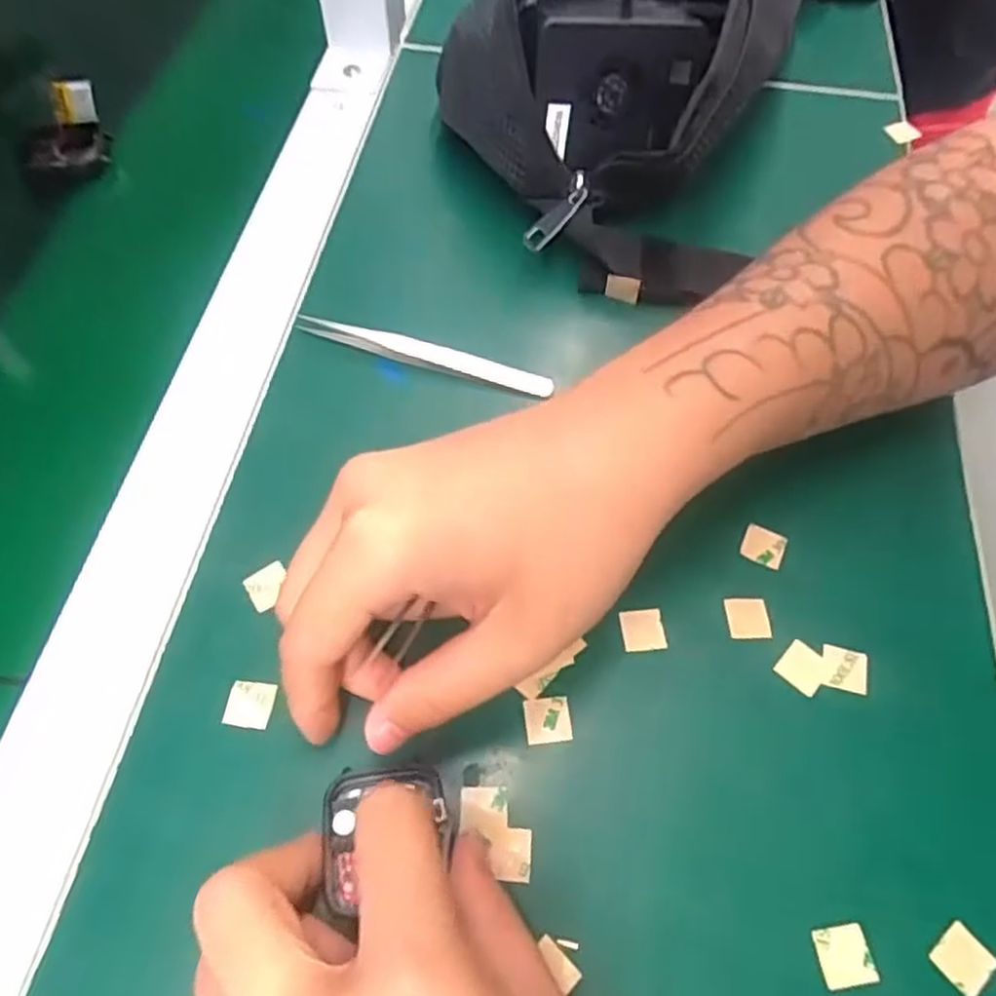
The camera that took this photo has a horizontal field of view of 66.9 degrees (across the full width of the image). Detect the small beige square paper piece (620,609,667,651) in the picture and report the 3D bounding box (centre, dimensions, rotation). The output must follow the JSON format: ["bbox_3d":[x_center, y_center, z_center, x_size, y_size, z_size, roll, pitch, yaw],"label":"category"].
[{"bbox_3d":[0.053,0.048,0.275,0.015,0.004,0.015,-4,61,-4],"label":"small beige square paper piece"}]

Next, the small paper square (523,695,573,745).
[{"bbox_3d":[0.017,0.075,0.257,0.016,0.004,0.015,-7,61,-5],"label":"small paper square"}]

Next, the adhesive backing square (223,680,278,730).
[{"bbox_3d":[-0.085,0.071,0.259,0.015,0.004,0.016,10,57,1],"label":"adhesive backing square"}]

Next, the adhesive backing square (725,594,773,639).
[{"bbox_3d":[0.092,0.044,0.279,0.015,0.004,0.016,-3,64,3],"label":"adhesive backing square"}]

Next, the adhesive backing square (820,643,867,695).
[{"bbox_3d":[0.124,0.061,0.270,0.016,0.004,0.016,12,64,6],"label":"adhesive backing square"}]

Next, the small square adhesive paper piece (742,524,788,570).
[{"bbox_3d":[0.103,0.019,0.293,0.015,0.004,0.015,21,69,13],"label":"small square adhesive paper piece"}]

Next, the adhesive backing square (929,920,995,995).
[{"bbox_3d":[0.140,0.137,0.225,0.016,0.004,0.015,-35,67,-19],"label":"adhesive backing square"}]

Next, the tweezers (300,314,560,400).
[{"bbox_3d":[-0.033,-0.063,0.331,0.114,0.009,0.010,14,61,7],"label":"tweezers"}]

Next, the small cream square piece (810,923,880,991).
[{"bbox_3d":[0.104,0.136,0.225,0.015,0.004,0.016,-8,61,-6],"label":"small cream square piece"}]

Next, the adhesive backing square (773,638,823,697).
[{"bbox_3d":[0.109,0.060,0.270,0.015,0.004,0.016,34,69,18],"label":"adhesive backing square"}]

